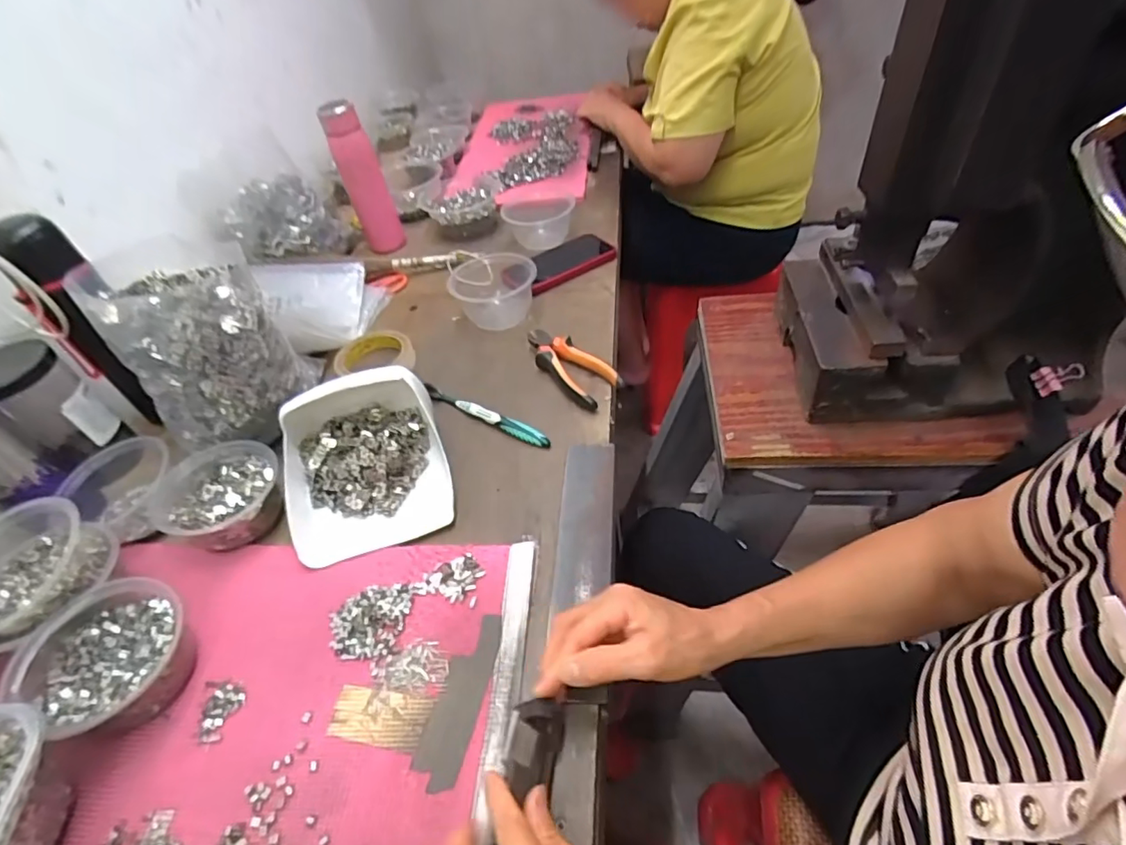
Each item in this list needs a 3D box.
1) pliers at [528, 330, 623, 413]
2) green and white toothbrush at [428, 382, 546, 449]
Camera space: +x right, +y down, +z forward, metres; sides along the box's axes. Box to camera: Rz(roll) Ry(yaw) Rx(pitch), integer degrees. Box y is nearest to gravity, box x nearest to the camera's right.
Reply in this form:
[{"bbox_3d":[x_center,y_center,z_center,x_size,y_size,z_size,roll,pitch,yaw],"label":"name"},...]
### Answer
[{"bbox_3d":[0.008,-0.069,0.653,0.056,0.025,0.144,-30,50,-20],"label":"pliers"},{"bbox_3d":[-0.090,-0.011,0.620,0.178,0.018,0.019,23,54,26],"label":"green and white toothbrush"}]

